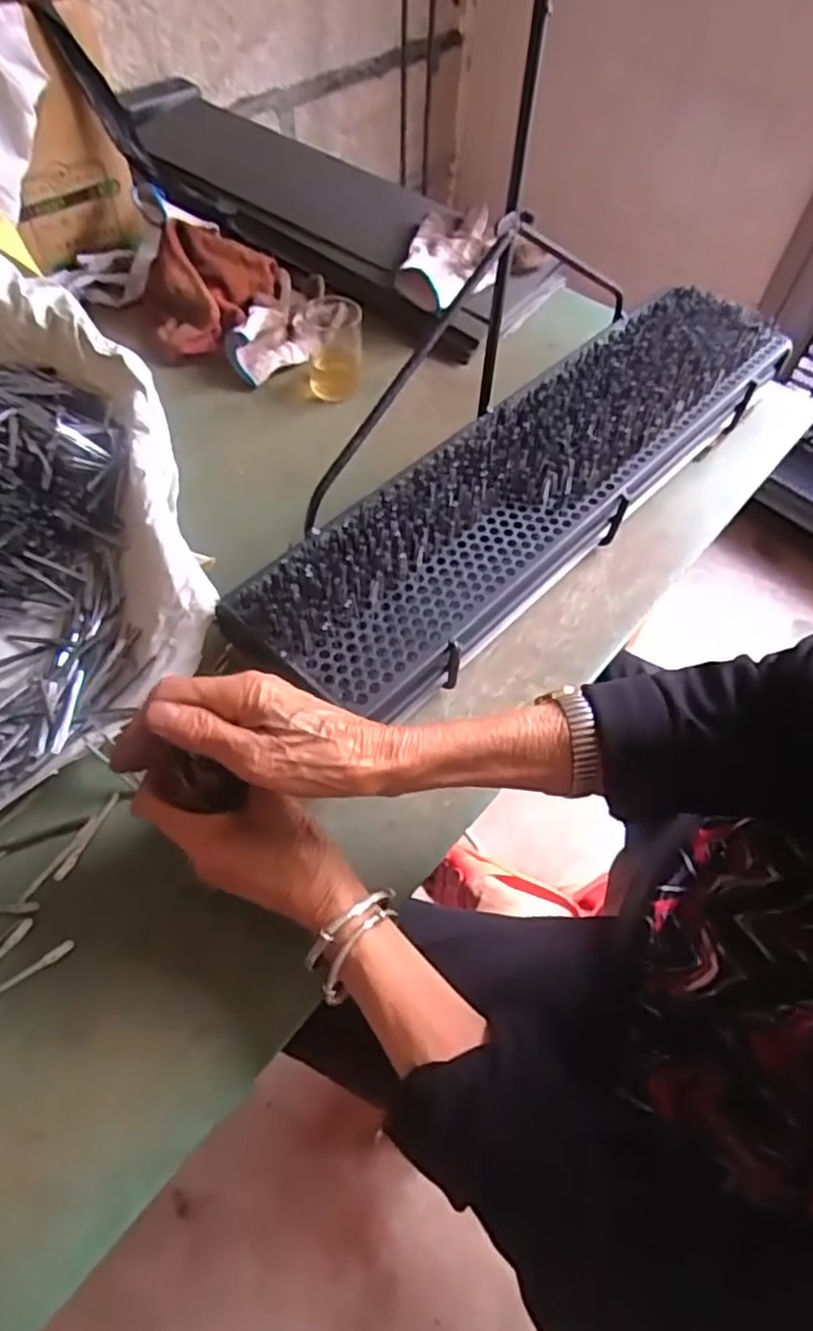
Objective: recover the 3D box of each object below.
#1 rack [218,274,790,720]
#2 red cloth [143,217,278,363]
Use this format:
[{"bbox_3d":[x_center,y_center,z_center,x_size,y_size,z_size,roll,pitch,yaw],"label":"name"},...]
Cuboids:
[{"bbox_3d":[0.117,-0.167,0.574,0.580,0.058,0.146,-39,66,-24],"label":"rack"},{"bbox_3d":[-0.213,-0.406,0.746,0.152,0.083,0.108,-13,58,-11],"label":"red cloth"}]

